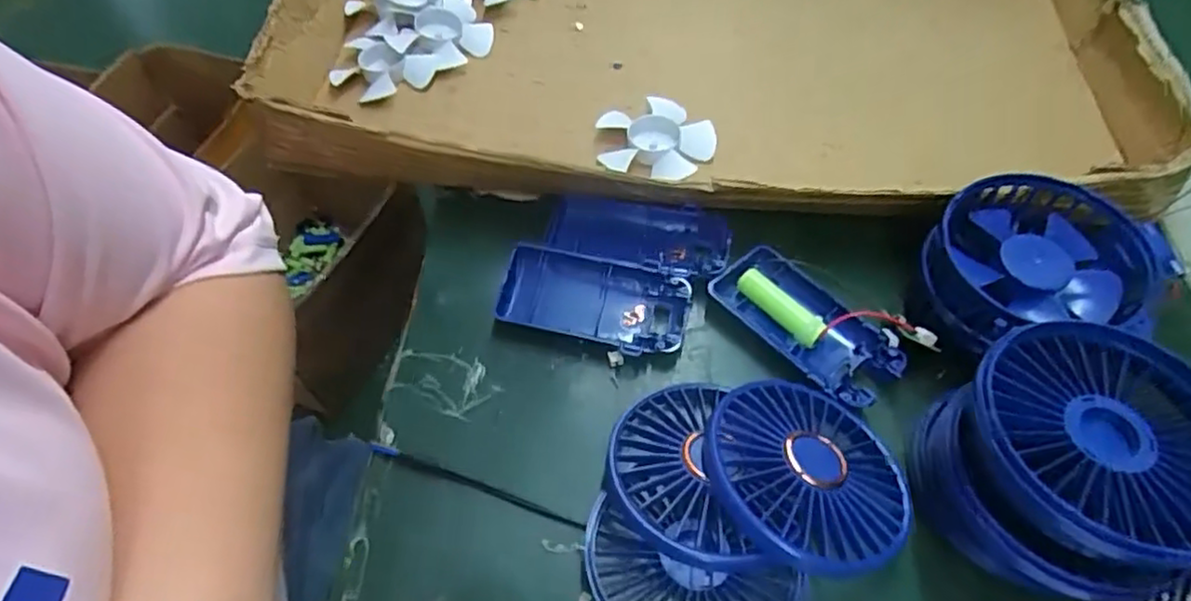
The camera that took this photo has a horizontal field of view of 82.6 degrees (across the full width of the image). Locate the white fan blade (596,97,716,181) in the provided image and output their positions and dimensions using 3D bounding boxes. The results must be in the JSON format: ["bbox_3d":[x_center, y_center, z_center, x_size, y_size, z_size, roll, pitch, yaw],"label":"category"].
[{"bbox_3d":[0.035,-0.098,0.408,0.060,0.013,0.063,0,56,0],"label":"white fan blade"}]

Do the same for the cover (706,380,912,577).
[{"bbox_3d":[0.087,0.069,0.278,0.080,0.016,0.084,13,43,-5],"label":"cover"}]

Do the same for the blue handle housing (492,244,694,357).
[{"bbox_3d":[-0.001,0.001,0.342,0.093,0.019,0.043,11,57,8],"label":"blue handle housing"}]

